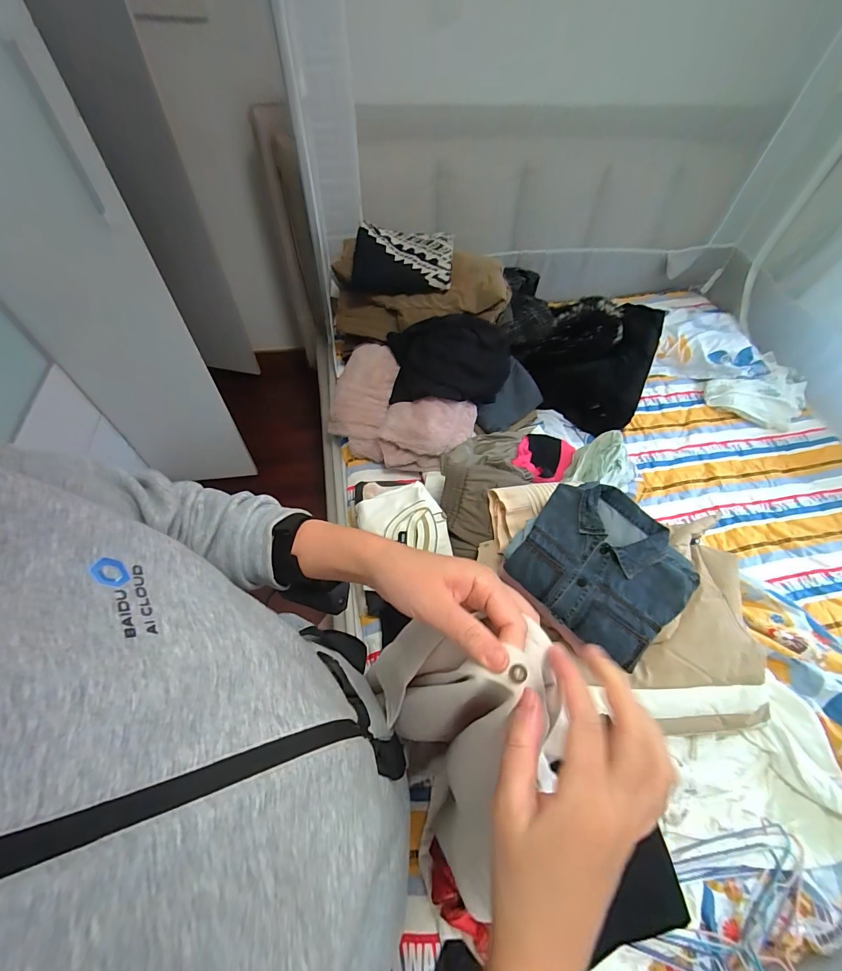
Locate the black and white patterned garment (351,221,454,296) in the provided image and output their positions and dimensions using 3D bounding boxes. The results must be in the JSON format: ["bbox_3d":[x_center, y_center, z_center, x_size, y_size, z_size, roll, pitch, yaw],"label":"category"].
[{"bbox_3d":[-0.059,-0.693,1.207,0.317,0.066,0.220,-1,87,3],"label":"black and white patterned garment"}]

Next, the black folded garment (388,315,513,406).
[{"bbox_3d":[0.085,-0.375,1.186,0.354,0.135,0.271,-4,57,-6],"label":"black folded garment"}]

